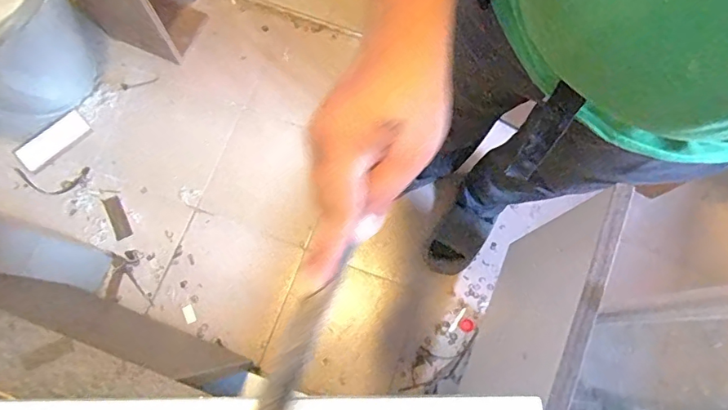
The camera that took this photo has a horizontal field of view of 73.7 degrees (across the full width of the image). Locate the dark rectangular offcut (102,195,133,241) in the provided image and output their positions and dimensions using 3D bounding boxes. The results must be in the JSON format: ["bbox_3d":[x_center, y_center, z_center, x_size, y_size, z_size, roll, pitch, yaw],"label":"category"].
[{"bbox_3d":[-0.626,0.032,1.234,0.042,0.006,0.115,-25,79,-14],"label":"dark rectangular offcut"}]

